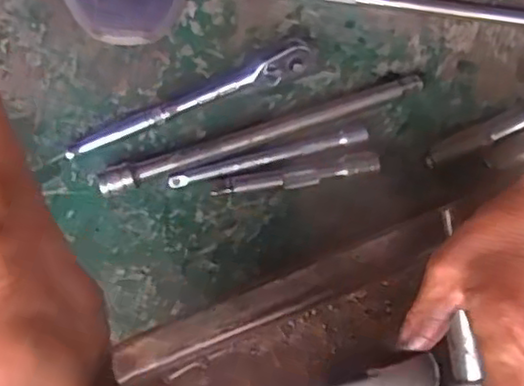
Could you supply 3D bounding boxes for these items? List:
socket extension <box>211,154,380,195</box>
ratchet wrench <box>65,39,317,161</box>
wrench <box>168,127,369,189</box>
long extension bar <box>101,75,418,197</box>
[{"bbox_3d":[0.025,-0.012,0.503,0.122,0.013,0.015,-11,79,-2],"label":"socket extension"},{"bbox_3d":[-0.053,-0.070,0.515,0.199,0.024,0.024,-23,80,-5],"label":"ratchet wrench"},{"bbox_3d":[0.005,-0.027,0.509,0.151,0.006,0.010,-14,79,-3],"label":"wrench"},{"bbox_3d":[0.000,-0.046,0.513,0.249,0.020,0.016,-19,79,-4],"label":"long extension bar"}]

